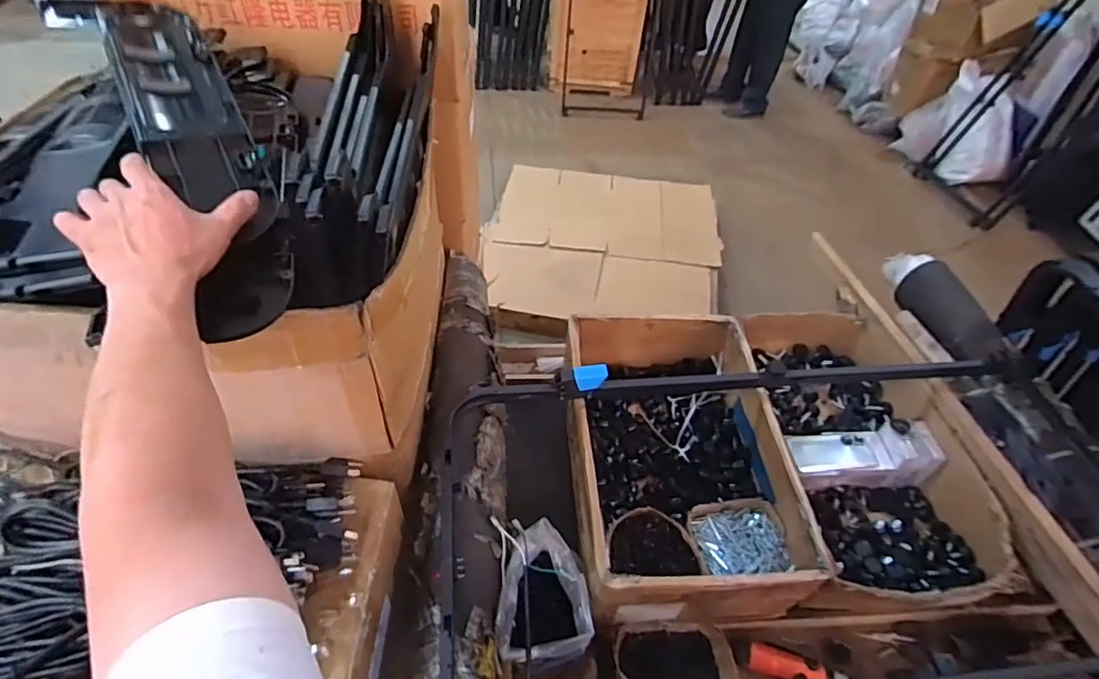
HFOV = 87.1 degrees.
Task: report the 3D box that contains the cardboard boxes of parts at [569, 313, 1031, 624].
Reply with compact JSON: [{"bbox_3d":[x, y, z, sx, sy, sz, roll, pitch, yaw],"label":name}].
[{"bbox_3d":[0.383,0.192,1.053,0.683,0.167,0.571,0,49,-5],"label":"cardboard boxes of parts"}]

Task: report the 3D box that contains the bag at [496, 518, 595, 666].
[{"bbox_3d":[-0.009,0.360,0.828,0.125,0.099,0.172,0,49,-5],"label":"bag"}]

